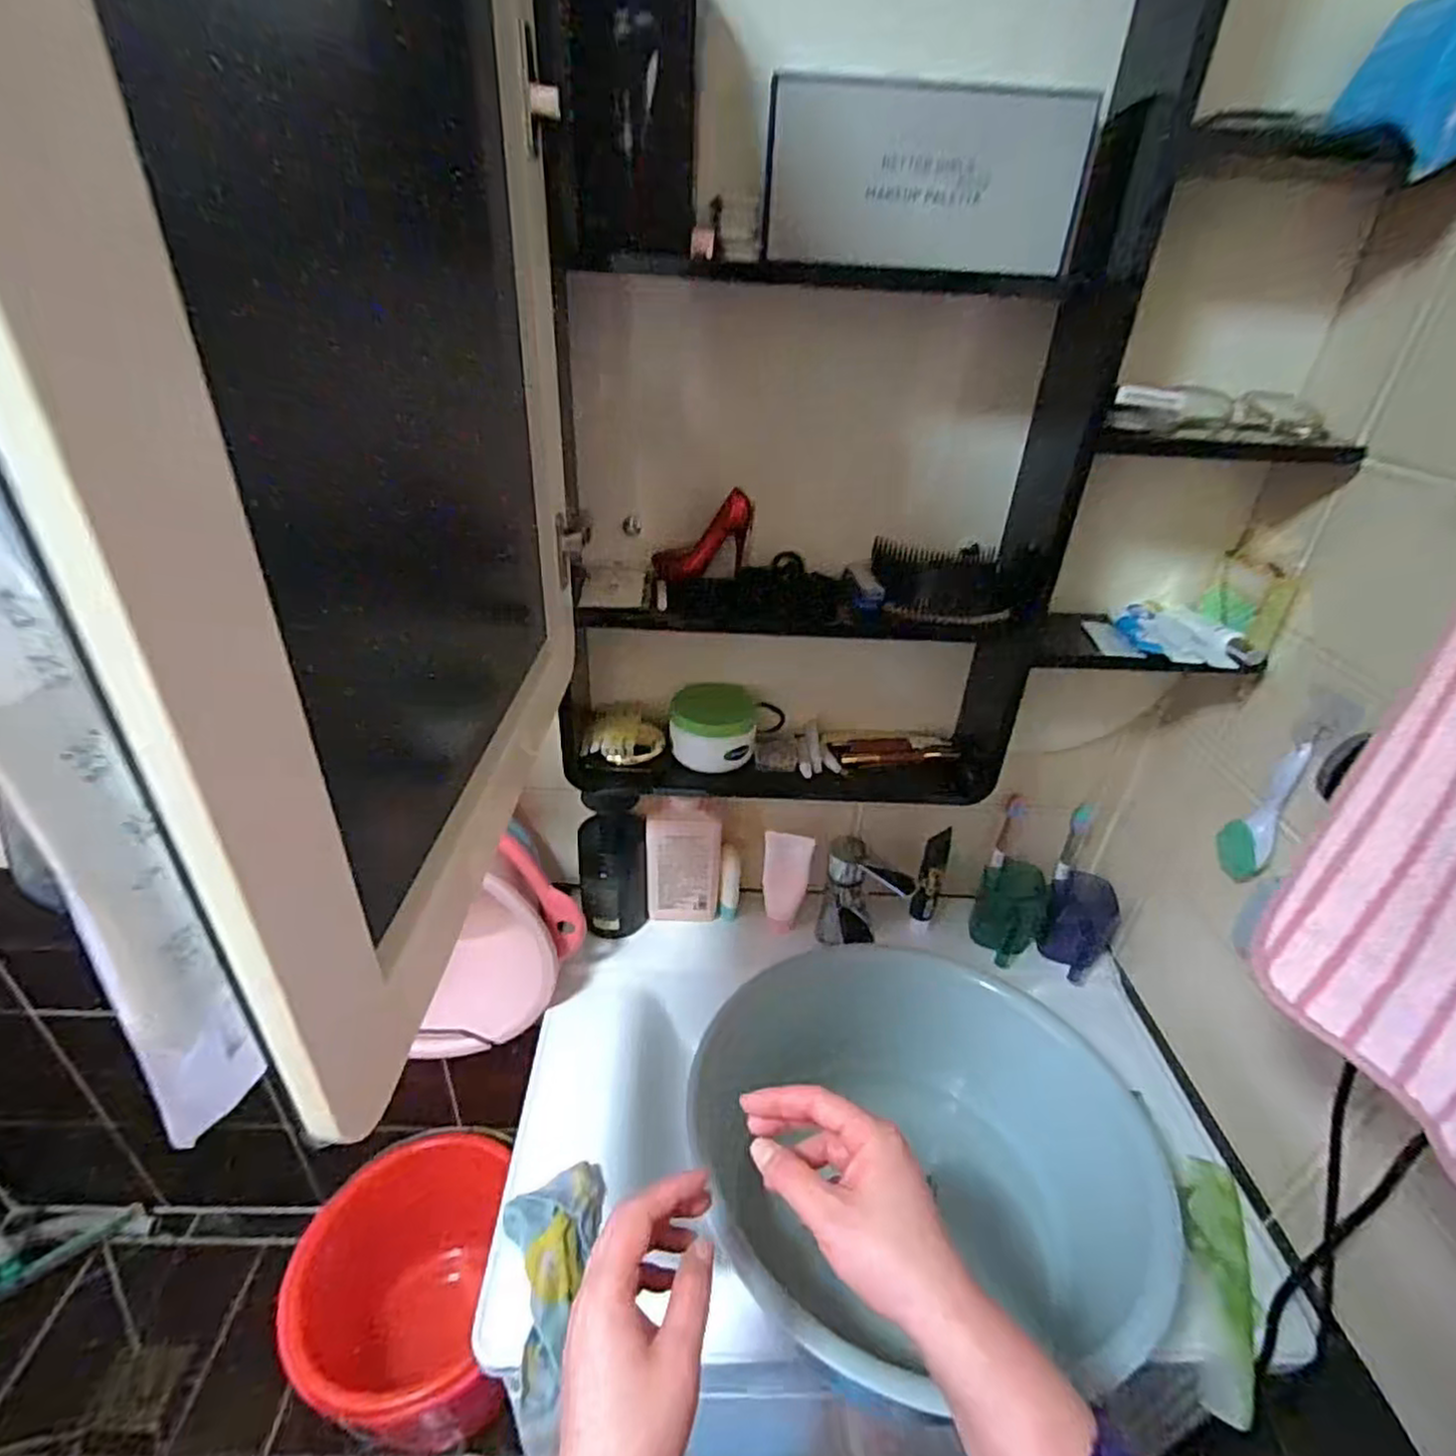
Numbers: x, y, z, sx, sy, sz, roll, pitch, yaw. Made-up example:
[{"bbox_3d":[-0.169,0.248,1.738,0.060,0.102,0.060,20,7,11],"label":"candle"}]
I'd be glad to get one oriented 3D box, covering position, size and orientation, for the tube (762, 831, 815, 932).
[{"bbox_3d":[0.073,0.198,0.910,0.059,0.143,0.030,7,32,8],"label":"tube"}]

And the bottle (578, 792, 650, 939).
[{"bbox_3d":[-0.141,0.179,0.889,0.083,0.194,0.056,-3,32,-9],"label":"bottle"}]

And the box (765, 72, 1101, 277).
[{"bbox_3d":[0.154,-0.423,0.553,0.243,0.109,0.027,2,32,0],"label":"box"}]

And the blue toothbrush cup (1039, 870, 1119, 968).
[{"bbox_3d":[0.445,0.248,0.907,0.081,0.101,0.083,2,32,-1],"label":"blue toothbrush cup"}]

